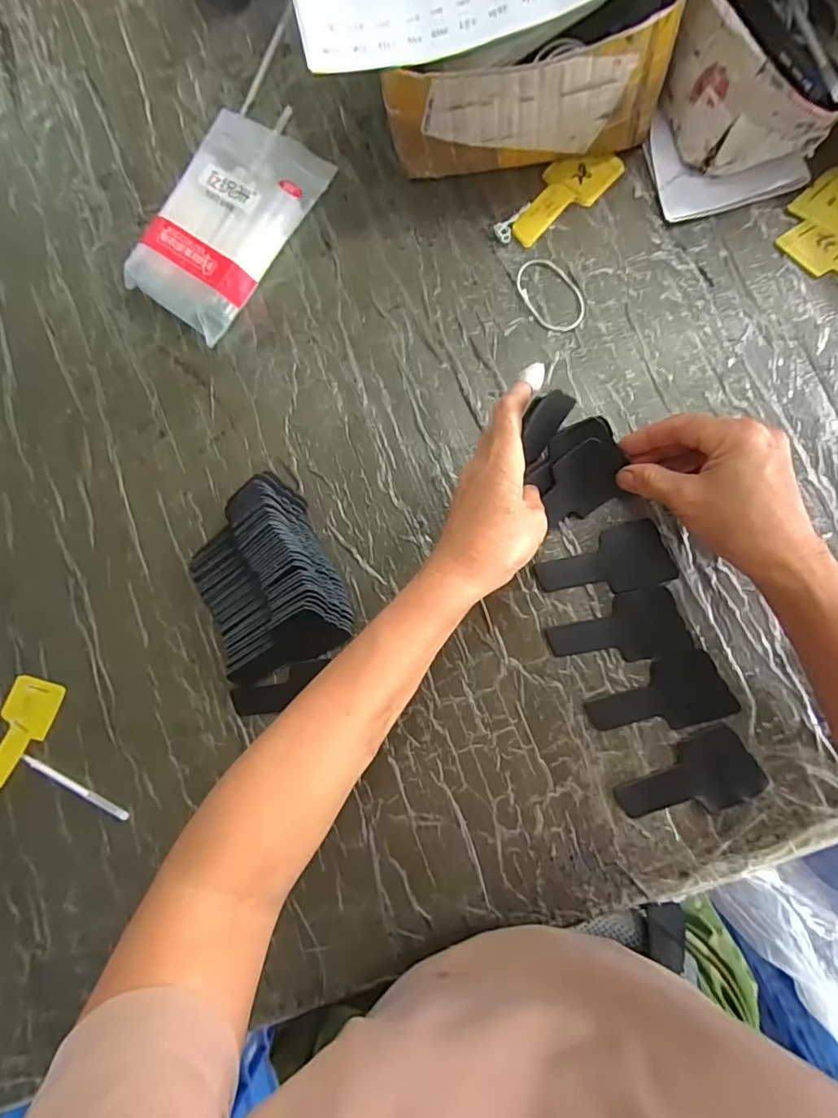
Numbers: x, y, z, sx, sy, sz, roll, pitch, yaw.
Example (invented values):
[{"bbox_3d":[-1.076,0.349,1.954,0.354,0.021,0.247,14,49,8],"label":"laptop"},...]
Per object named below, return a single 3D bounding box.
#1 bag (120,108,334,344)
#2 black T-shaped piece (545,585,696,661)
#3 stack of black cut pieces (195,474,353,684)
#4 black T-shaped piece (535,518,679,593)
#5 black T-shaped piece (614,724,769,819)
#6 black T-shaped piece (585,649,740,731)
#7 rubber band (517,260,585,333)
[{"bbox_3d":[-0.162,-0.281,0.427,0.102,0.029,0.176,33,91,10],"label":"bag"},{"bbox_3d":[0.137,0.049,0.357,0.090,0.007,0.047,-13,84,7],"label":"black T-shaped piece"},{"bbox_3d":[-0.120,0.011,0.388,0.105,0.040,0.145,-24,82,6],"label":"stack of black cut pieces"},{"bbox_3d":[0.130,0.003,0.363,0.088,0.008,0.045,-14,83,7],"label":"black T-shaped piece"},{"bbox_3d":[0.179,0.149,0.340,0.088,0.004,0.046,-29,82,5],"label":"black T-shaped piece"},{"bbox_3d":[0.161,0.096,0.347,0.088,0.007,0.046,-22,83,6],"label":"black T-shaped piece"},{"bbox_3d":[0.101,-0.203,0.393,0.038,0.004,0.065,-33,81,5],"label":"rubber band"}]

